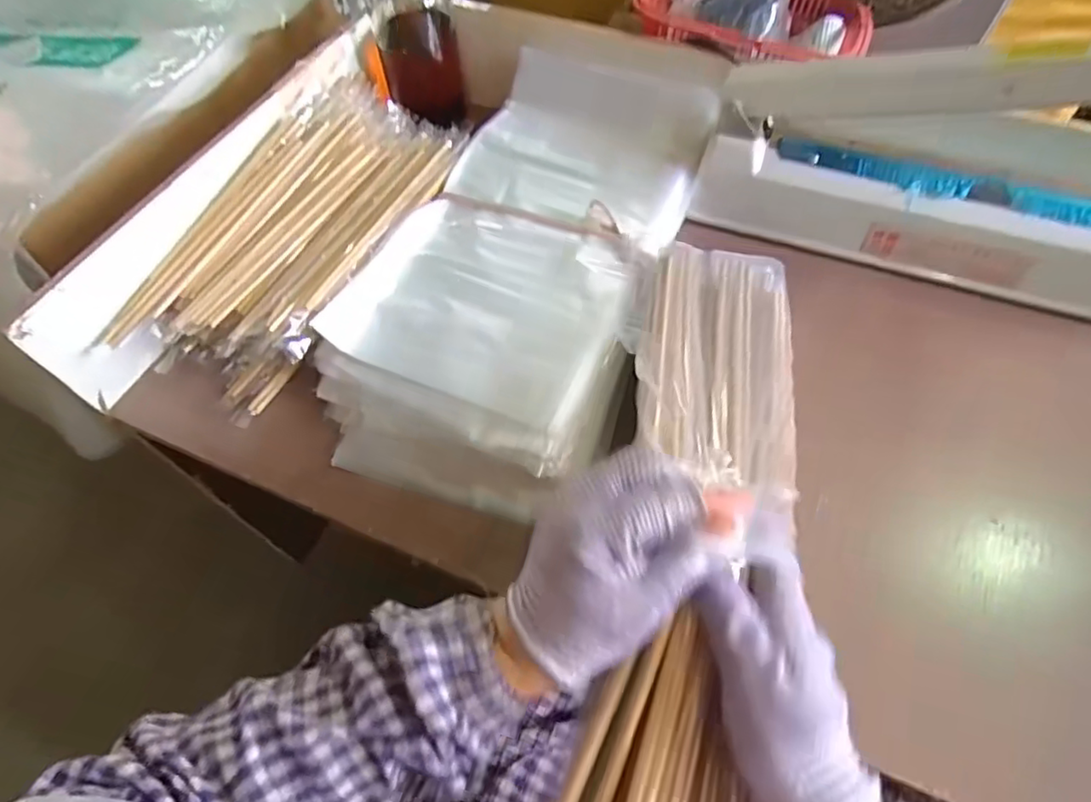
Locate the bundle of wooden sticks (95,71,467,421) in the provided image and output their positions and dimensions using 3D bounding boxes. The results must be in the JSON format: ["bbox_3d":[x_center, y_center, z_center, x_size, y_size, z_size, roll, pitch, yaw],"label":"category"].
[{"bbox_3d":[-0.208,-0.163,0.559,0.154,0.074,0.362,20,63,14],"label":"bundle of wooden sticks"}]

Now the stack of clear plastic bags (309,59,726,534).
[{"bbox_3d":[-0.010,-0.127,0.539,0.237,0.061,0.450,17,62,13],"label":"stack of clear plastic bags"}]

